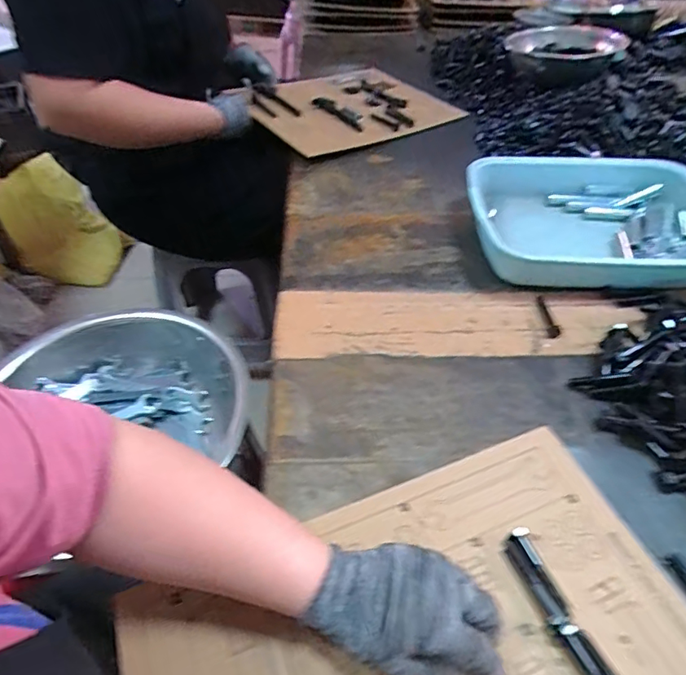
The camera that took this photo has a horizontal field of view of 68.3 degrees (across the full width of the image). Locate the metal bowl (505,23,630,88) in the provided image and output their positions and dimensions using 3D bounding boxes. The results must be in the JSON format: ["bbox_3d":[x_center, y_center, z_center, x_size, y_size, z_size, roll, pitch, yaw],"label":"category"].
[{"bbox_3d":[0.430,-0.534,0.942,0.208,0.057,0.174,-25,51,-22],"label":"metal bowl"}]

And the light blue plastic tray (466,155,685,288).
[{"bbox_3d":[0.323,-0.150,0.644,0.308,0.066,0.216,-1,46,1],"label":"light blue plastic tray"}]

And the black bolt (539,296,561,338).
[{"bbox_3d":[0.234,-0.025,0.575,0.013,0.008,0.064,2,46,4],"label":"black bolt"}]

